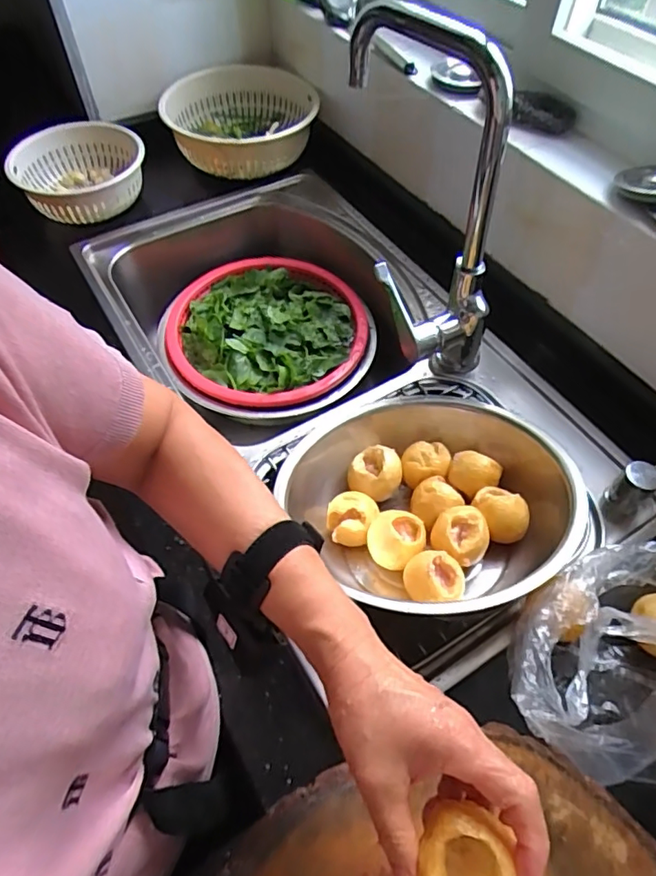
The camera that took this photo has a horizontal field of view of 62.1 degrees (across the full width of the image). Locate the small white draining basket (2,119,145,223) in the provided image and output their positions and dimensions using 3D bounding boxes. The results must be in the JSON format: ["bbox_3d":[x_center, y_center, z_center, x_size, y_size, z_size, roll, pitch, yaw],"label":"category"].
[{"bbox_3d":[-0.412,-0.445,0.923,0.213,0.077,0.213,1,55,0],"label":"small white draining basket"}]

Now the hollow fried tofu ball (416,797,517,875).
[{"bbox_3d":[0.068,0.220,0.280,0.044,0.041,0.047,0,55,-1],"label":"hollow fried tofu ball"}]

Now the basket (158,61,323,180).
[{"bbox_3d":[-0.157,-0.577,1.002,0.272,0.084,0.273,1,55,0],"label":"basket"}]

